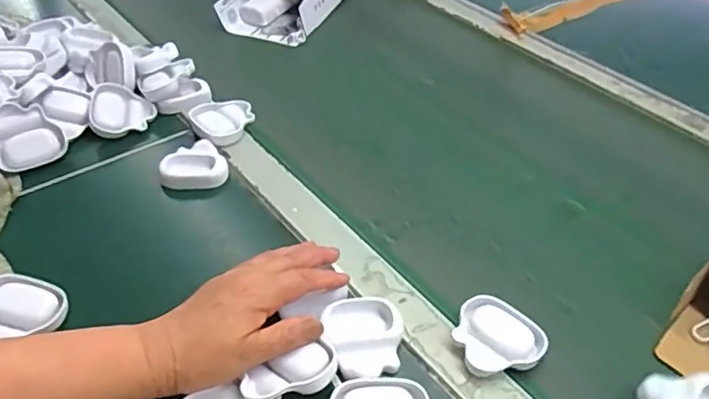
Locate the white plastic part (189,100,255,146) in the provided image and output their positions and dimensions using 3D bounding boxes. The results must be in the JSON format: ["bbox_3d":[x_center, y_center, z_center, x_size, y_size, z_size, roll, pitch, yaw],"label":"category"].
[{"bbox_3d":[-0.139,-0.082,0.598,0.061,0.020,0.061,1,42,-1],"label":"white plastic part"}]

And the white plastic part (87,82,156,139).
[{"bbox_3d":[-0.247,-0.093,0.597,0.062,0.013,0.062,12,56,-20],"label":"white plastic part"}]

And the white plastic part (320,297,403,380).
[{"bbox_3d":[0.008,0.099,0.405,0.056,0.018,0.060,-7,43,-10],"label":"white plastic part"}]

